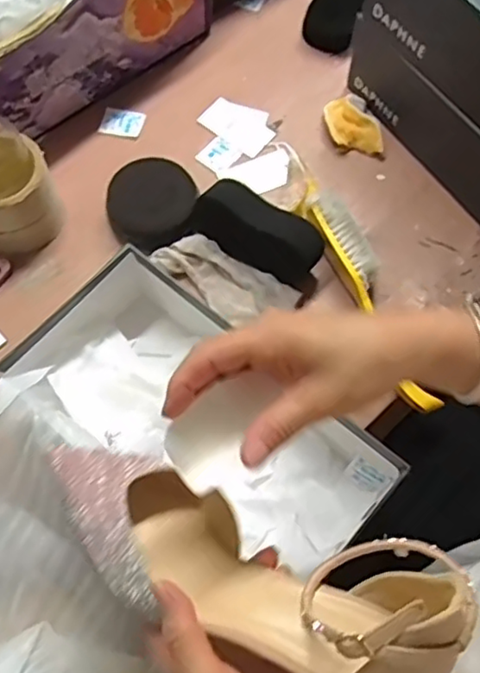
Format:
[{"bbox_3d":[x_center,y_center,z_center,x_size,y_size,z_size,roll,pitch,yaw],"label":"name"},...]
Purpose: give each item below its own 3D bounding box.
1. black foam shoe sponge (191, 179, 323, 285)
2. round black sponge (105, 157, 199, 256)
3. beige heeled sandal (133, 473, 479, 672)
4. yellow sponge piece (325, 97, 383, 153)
[{"bbox_3d":[0.019,-0.100,0.611,0.123,0.059,0.046,29,70,10],"label":"black foam shoe sponge"},{"bbox_3d":[-0.089,-0.134,0.642,0.088,0.040,0.086,0,68,-1],"label":"round black sponge"},{"bbox_3d":[0.014,0.131,0.351,0.214,0.069,0.089,12,64,39],"label":"beige heeled sandal"},{"bbox_3d":[0.119,-0.229,0.686,0.039,0.028,0.079,-31,72,-13],"label":"yellow sponge piece"}]

